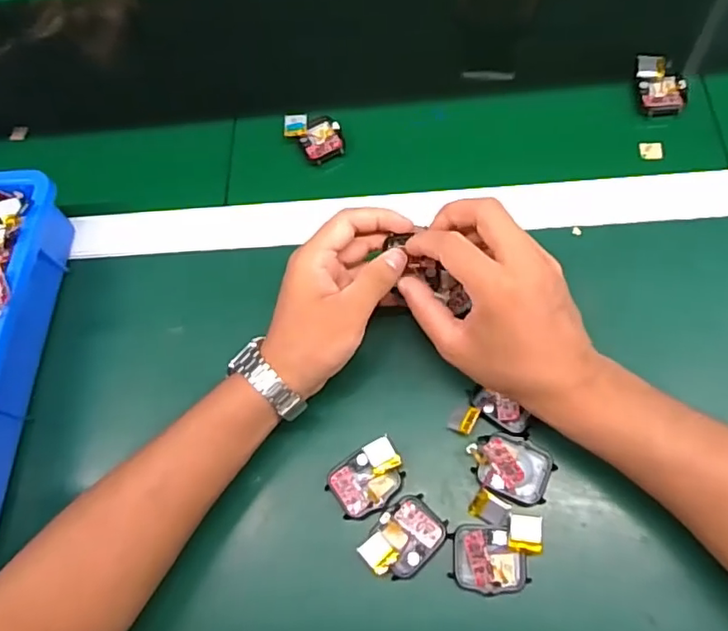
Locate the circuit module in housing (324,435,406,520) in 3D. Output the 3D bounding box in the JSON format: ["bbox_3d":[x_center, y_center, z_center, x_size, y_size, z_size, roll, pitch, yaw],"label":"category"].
[{"bbox_3d":[0.003,0.108,0.377,0.049,0.017,0.038,-28,67,-4],"label":"circuit module in housing"}]

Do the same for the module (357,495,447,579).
[{"bbox_3d":[0.026,0.140,0.358,0.036,0.009,0.052,41,78,21],"label":"module"}]

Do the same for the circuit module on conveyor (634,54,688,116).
[{"bbox_3d":[0.249,-0.192,0.474,0.037,0.016,0.054,-1,68,8],"label":"circuit module on conveyor"}]

